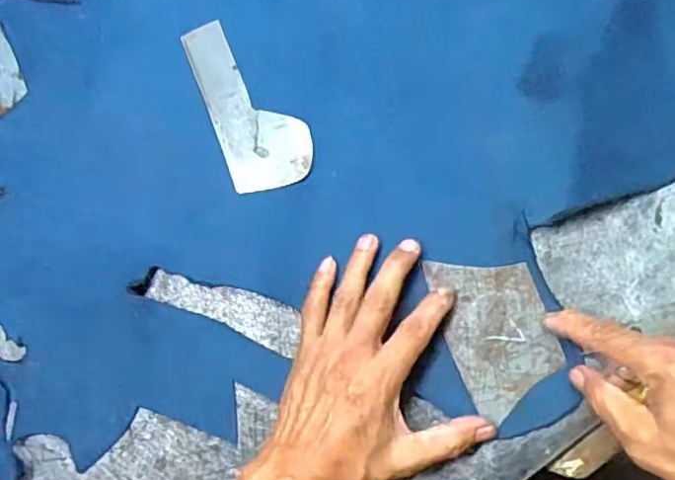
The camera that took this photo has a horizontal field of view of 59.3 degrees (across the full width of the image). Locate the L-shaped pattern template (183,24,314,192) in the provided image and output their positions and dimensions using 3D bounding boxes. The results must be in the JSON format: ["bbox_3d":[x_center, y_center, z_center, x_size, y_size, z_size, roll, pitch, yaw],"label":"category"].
[{"bbox_3d":[-0.065,-0.102,0.436,0.062,0.004,0.139,-22,79,4],"label":"L-shaped pattern template"}]

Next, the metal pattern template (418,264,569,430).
[{"bbox_3d":[0.105,0.058,0.391,0.065,0.004,0.103,-21,80,10],"label":"metal pattern template"}]

